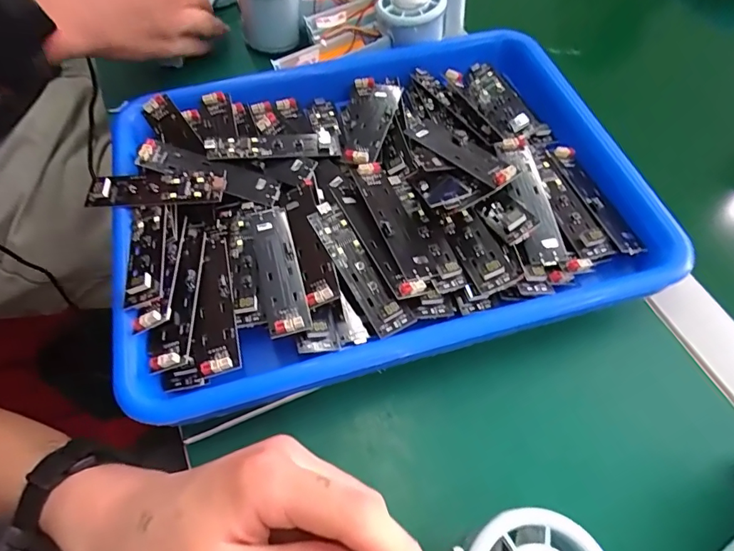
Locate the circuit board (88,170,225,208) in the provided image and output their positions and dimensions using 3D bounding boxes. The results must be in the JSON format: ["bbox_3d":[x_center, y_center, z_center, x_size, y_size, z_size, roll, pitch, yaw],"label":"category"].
[{"bbox_3d":[-0.135,-0.056,0.300,0.089,0.011,0.023,0,73,9],"label":"circuit board"}]

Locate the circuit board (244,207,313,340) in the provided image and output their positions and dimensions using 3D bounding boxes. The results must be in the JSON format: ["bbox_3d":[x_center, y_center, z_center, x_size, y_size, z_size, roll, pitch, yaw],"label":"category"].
[{"bbox_3d":[-0.054,-0.007,0.281,0.026,0.009,0.094,-14,59,-9],"label":"circuit board"}]

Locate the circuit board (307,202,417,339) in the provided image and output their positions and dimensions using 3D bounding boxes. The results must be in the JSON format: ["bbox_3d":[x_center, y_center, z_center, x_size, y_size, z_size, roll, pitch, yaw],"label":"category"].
[{"bbox_3d":[-0.005,-0.007,0.276,0.021,0.008,0.090,-27,62,-16],"label":"circuit board"}]

